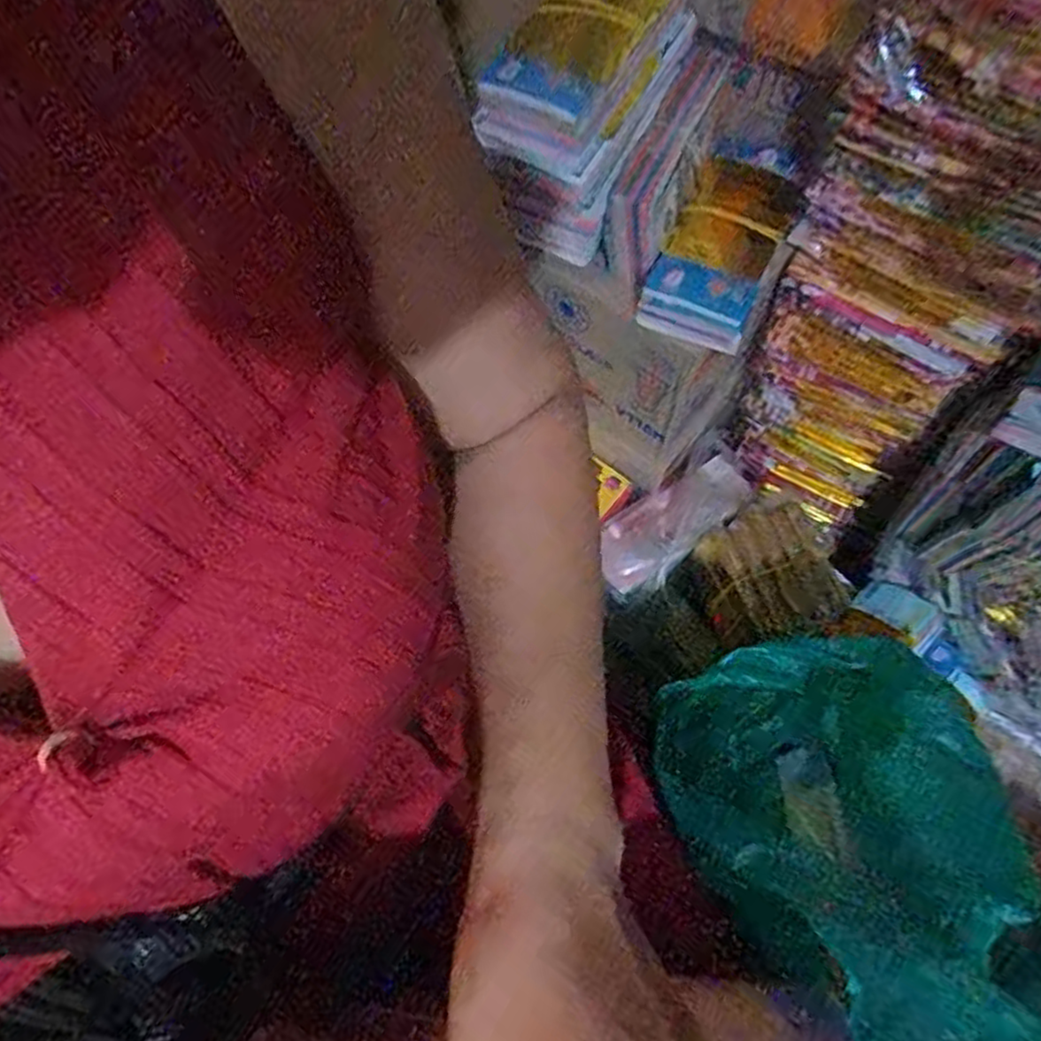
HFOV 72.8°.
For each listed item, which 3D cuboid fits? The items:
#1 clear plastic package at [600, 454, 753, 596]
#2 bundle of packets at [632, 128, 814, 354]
[{"bbox_3d":[0.126,-0.005,0.586,0.150,0.034,0.065,-39,73,-17],"label":"clear plastic package"},{"bbox_3d":[0.136,-0.186,0.459,0.067,0.033,0.160,24,68,8],"label":"bundle of packets"}]

